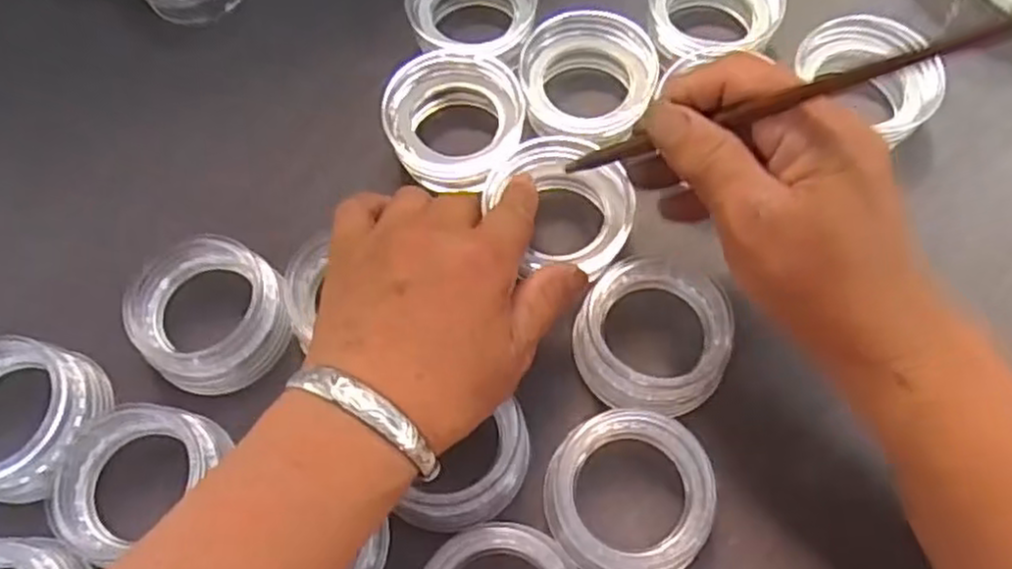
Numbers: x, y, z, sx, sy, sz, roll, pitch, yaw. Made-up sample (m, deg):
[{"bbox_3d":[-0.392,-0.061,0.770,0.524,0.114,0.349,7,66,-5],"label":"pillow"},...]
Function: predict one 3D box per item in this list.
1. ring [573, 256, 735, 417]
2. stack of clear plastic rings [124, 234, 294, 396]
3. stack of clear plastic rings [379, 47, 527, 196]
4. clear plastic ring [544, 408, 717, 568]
[{"bbox_3d":[0.065,0.023,0.327,0.066,0.016,0.069,-1,65,1],"label":"ring"},{"bbox_3d":[-0.131,0.011,0.328,0.064,0.025,0.066,-2,65,1],"label":"stack of clear plastic rings"},{"bbox_3d":[-0.027,-0.081,0.370,0.065,0.033,0.064,35,71,16],"label":"stack of clear plastic rings"},{"bbox_3d":[0.050,0.084,0.297,0.065,0.024,0.066,-1,65,1],"label":"clear plastic ring"}]

